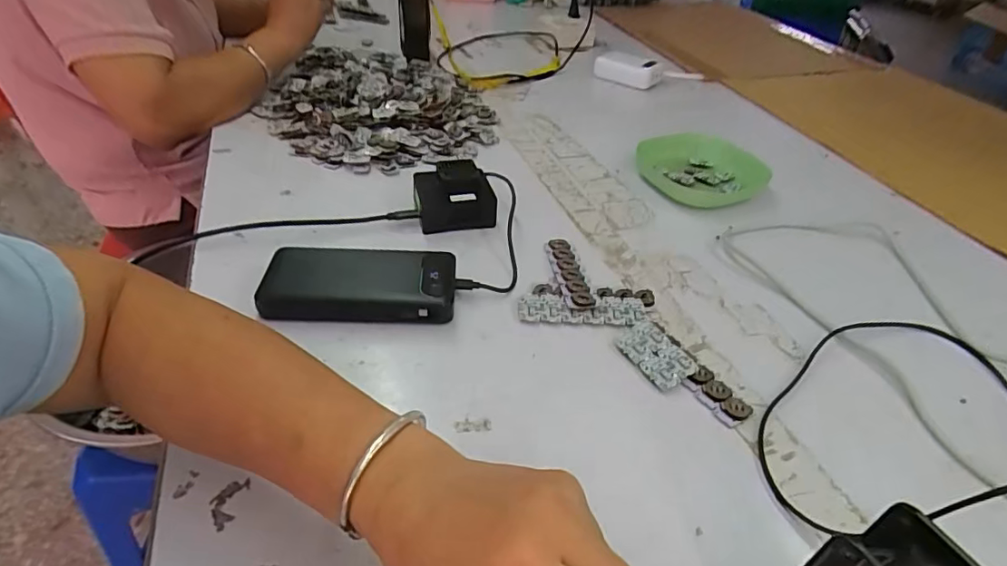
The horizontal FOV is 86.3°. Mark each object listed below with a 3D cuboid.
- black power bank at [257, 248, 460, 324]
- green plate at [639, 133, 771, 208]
[{"bbox_3d":[-0.119,0.002,0.452,0.151,0.026,0.076,-1,39,-7],"label":"black power bank"},{"bbox_3d":[0.235,-0.144,0.657,0.120,0.032,0.139,-16,44,-24],"label":"green plate"}]

